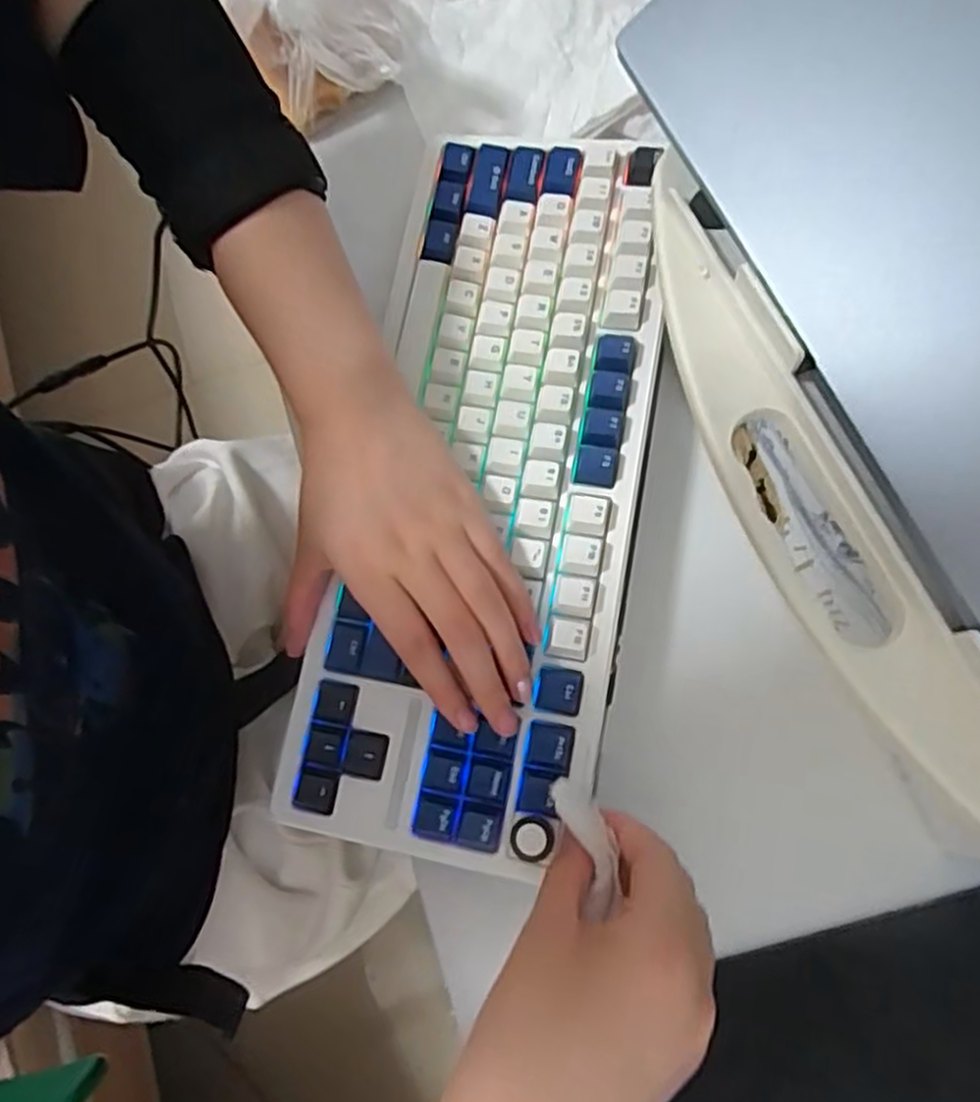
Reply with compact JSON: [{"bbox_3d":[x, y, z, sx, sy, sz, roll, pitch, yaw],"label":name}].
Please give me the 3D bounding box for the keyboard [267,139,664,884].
[{"bbox_3d":[0.002,-0.039,0.355,0.134,0.030,0.351,11,79,2],"label":"keyboard"}]

